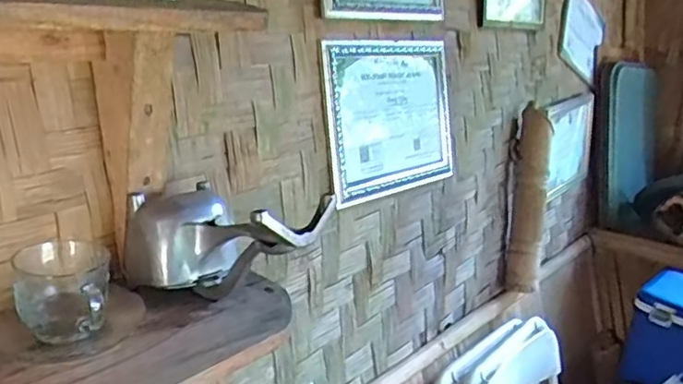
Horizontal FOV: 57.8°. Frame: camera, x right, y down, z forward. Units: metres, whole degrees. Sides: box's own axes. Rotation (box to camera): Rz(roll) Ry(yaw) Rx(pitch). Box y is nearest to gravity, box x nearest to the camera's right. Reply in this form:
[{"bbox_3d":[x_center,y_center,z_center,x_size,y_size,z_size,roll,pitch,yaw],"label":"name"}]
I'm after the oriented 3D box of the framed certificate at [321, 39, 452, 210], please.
[{"bbox_3d":[0.099,-0.133,1.086,0.015,0.260,0.365,1,10,40],"label":"framed certificate"}]

